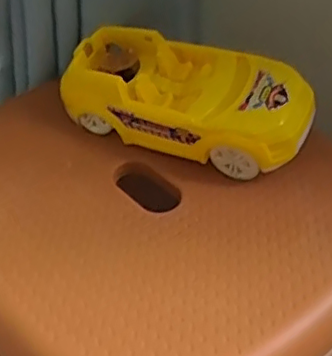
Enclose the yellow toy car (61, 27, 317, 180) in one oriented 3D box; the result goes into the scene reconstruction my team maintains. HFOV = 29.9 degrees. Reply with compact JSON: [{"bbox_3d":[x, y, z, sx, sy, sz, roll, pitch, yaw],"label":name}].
[{"bbox_3d":[0.016,-0.056,0.468,0.182,0.064,0.079,23,47,25],"label":"yellow toy car"}]

